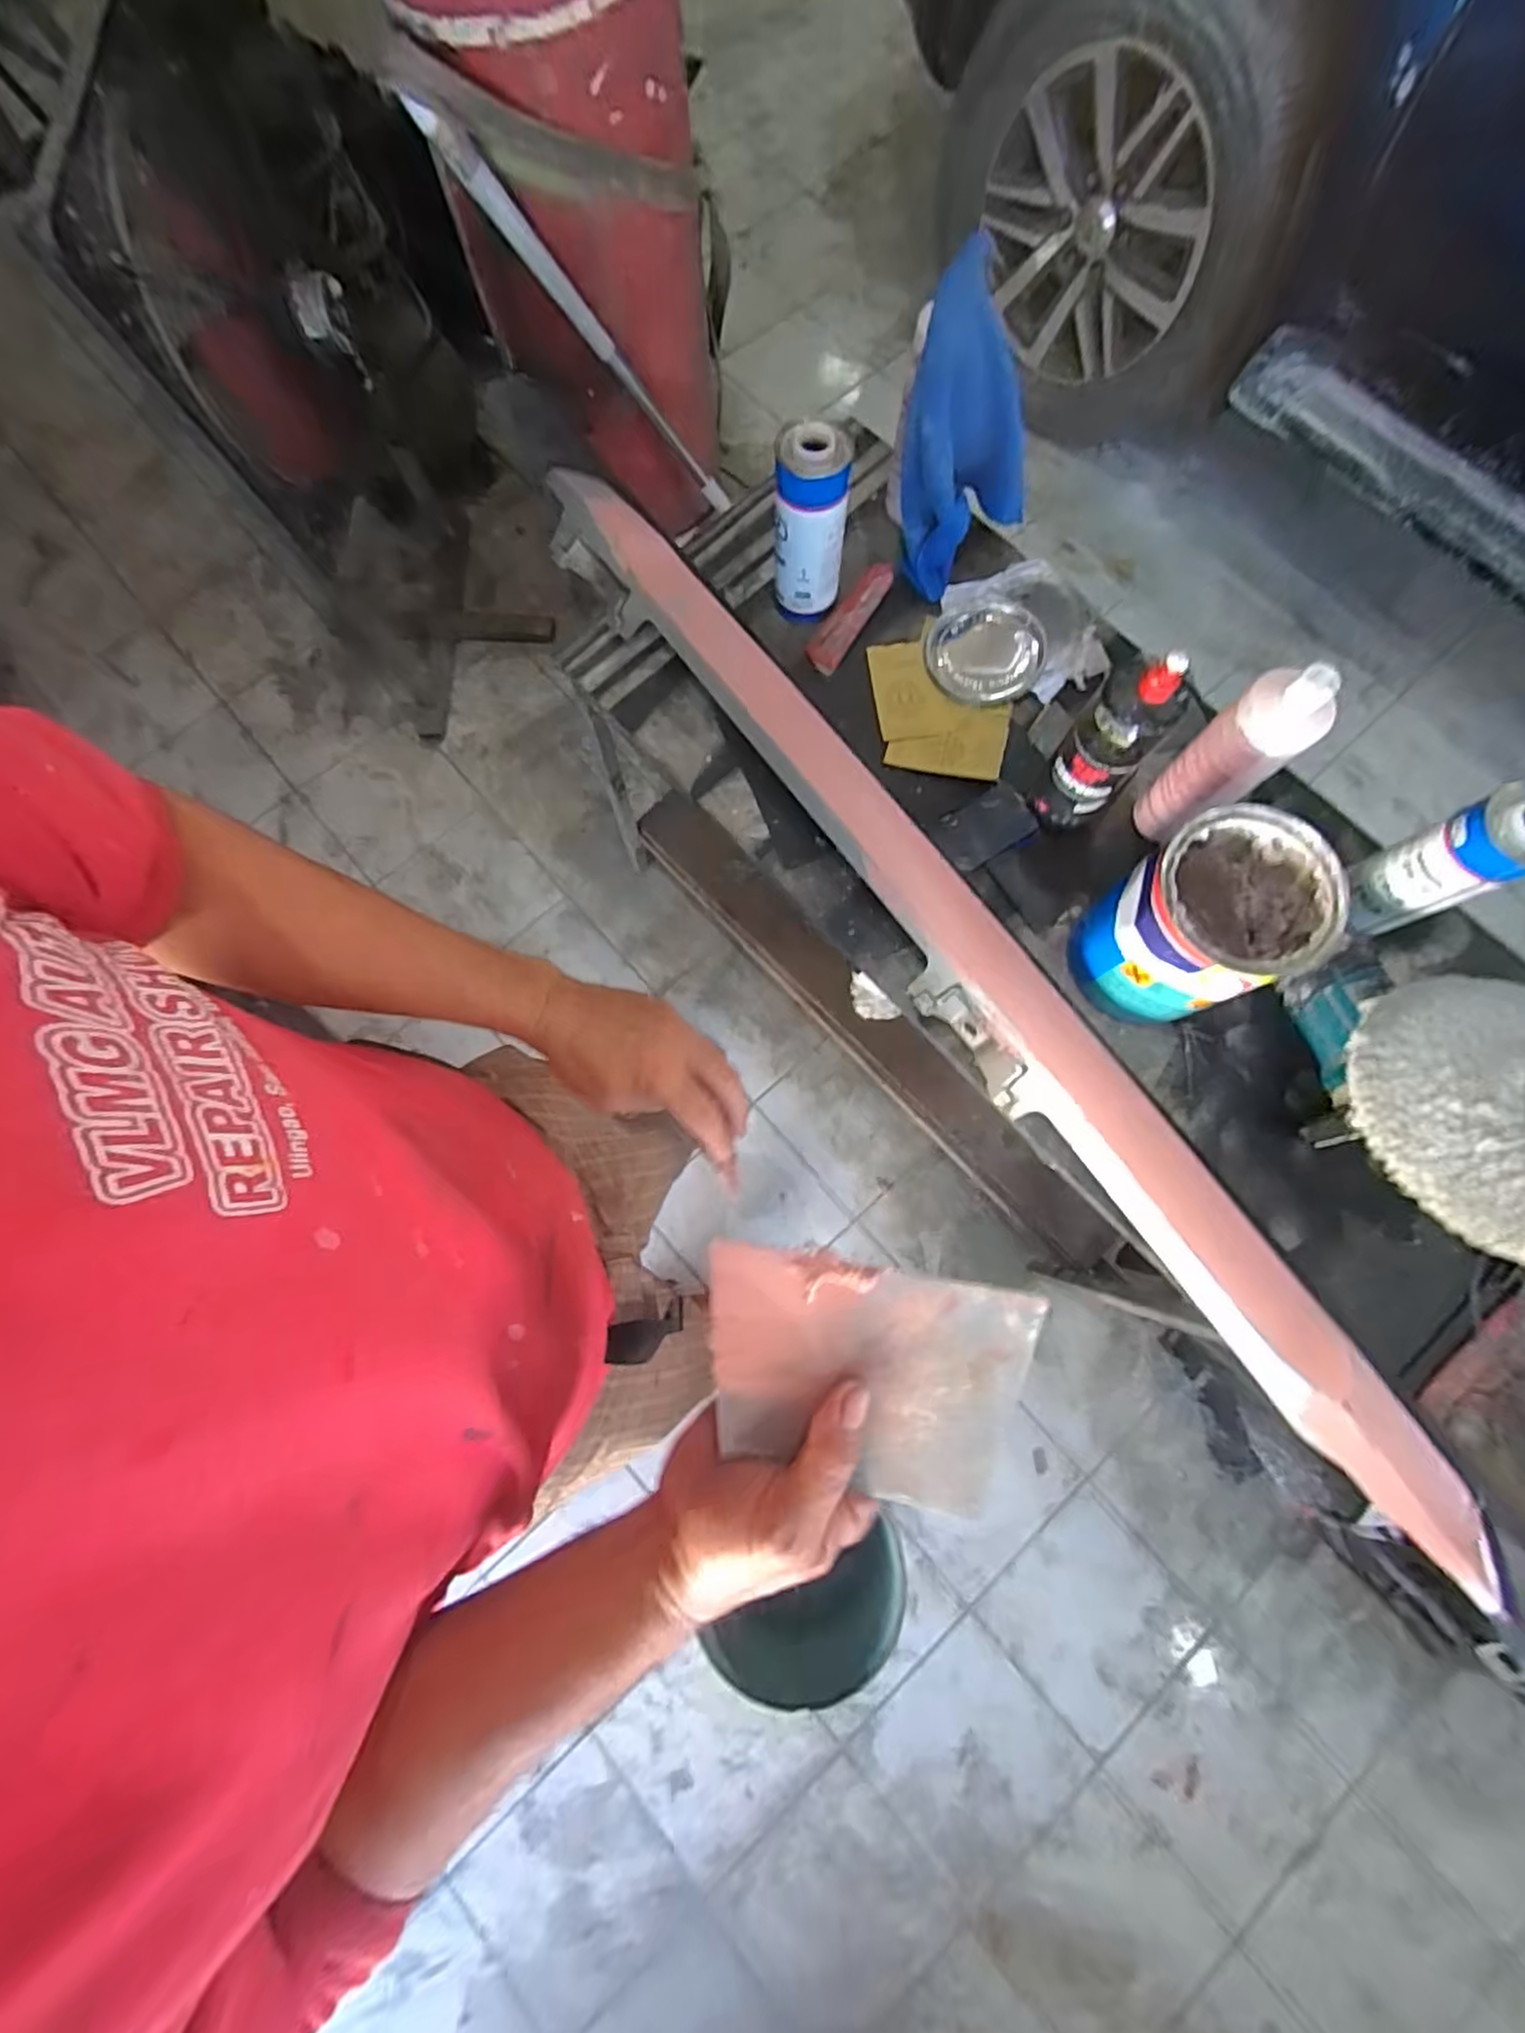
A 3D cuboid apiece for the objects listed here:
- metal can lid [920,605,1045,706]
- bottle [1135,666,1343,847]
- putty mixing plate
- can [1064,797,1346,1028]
[{"bbox_3d":[0.292,-0.477,0.912,0.147,0.022,0.153,-2,70,6],"label":"metal can lid"},{"bbox_3d":[0.492,-0.267,0.738,0.066,0.234,0.078,-40,80,-8],"label":"bottle"},{"bbox_3d":[0.042,0.157,0.303,0.138,0.007,0.095,8,91,11],"label":"putty mixing plate"},{"bbox_3d":[0.444,-0.093,0.725,0.169,0.198,0.150,-42,80,-8],"label":"can"}]

